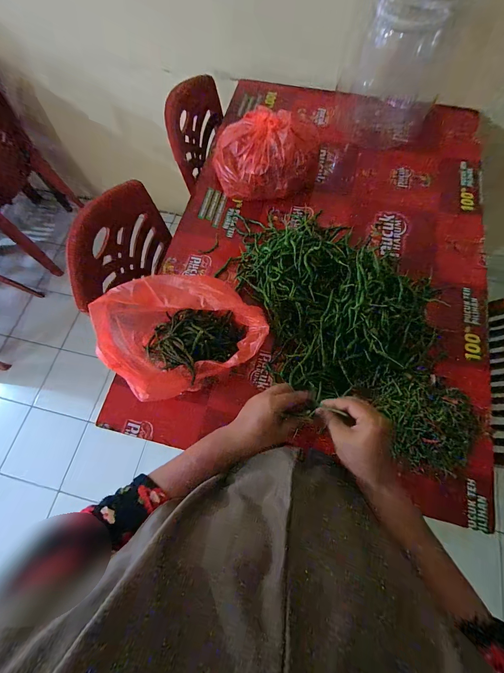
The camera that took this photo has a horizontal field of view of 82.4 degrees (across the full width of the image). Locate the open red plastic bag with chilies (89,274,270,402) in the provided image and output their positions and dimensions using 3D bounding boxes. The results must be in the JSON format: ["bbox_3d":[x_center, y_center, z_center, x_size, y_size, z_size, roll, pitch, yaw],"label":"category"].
[{"bbox_3d":[-0.132,-0.008,0.594,0.303,0.179,0.211,-22,70,-5],"label":"open red plastic bag with chilies"}]

